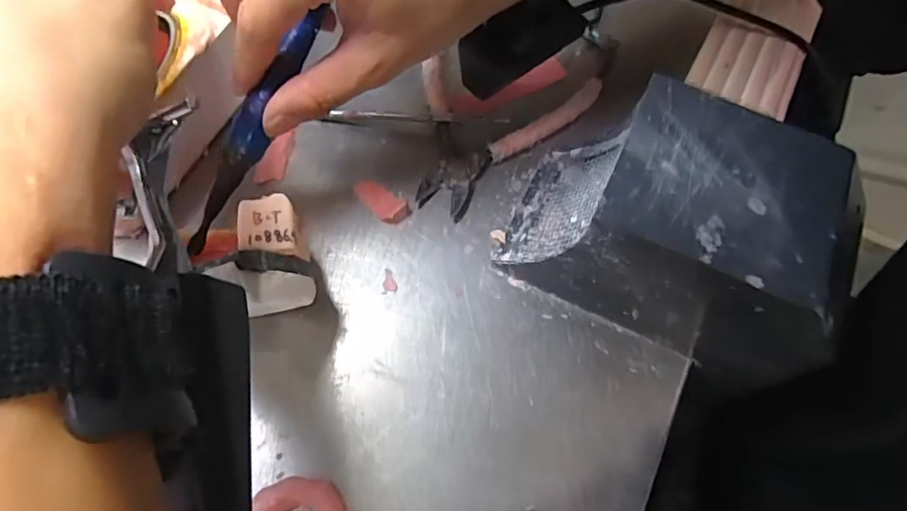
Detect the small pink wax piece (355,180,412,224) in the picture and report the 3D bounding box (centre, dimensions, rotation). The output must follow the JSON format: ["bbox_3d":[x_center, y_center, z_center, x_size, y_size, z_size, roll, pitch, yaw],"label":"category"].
[{"bbox_3d":[-0.040,-0.031,0.307,0.033,0.005,0.016,39,71,15],"label":"small pink wax piece"}]

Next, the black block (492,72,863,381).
[{"bbox_3d":[0.103,-0.014,0.262,0.145,0.085,0.091,27,68,11],"label":"black block"}]

